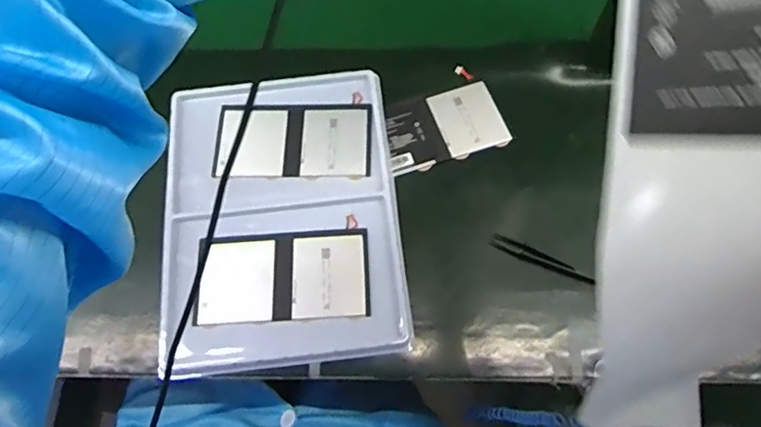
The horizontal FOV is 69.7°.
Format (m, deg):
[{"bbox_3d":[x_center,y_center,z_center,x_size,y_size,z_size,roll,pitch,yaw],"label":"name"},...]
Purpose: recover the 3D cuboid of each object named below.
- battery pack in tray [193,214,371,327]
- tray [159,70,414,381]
[{"bbox_3d":[-0.098,0.062,0.553,0.168,0.007,0.092,-3,64,1],"label":"battery pack in tray"},{"bbox_3d":[-0.104,-0.005,0.575,0.241,0.013,0.315,-6,66,-2],"label":"tray"}]

